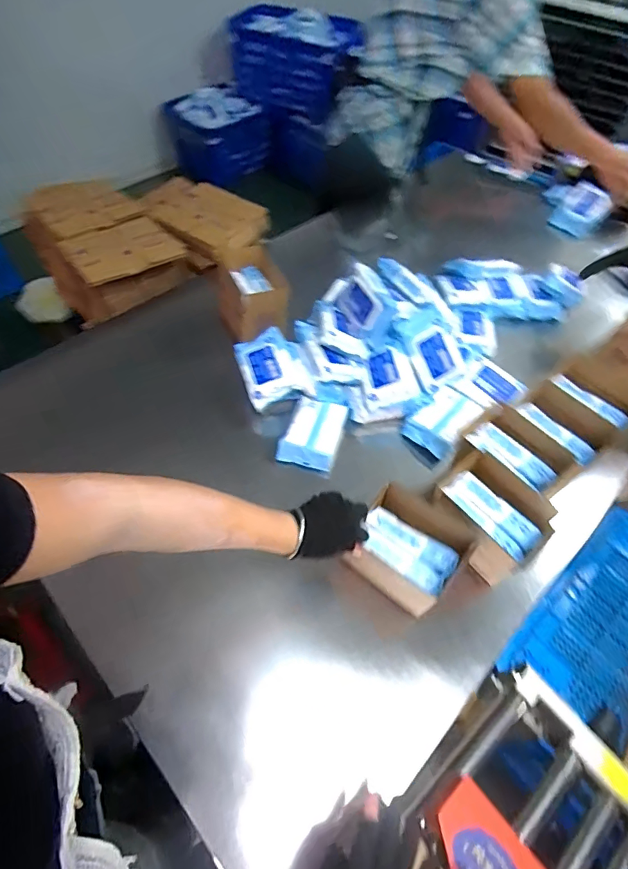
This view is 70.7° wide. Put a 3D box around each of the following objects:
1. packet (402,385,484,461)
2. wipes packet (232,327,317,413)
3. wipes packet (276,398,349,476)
[{"bbox_3d":[0.268,-0.027,0.934,0.106,0.043,0.151,38,62,21],"label":"packet"},{"bbox_3d":[-0.092,-0.143,0.951,0.131,0.052,0.192,-16,58,-13],"label":"wipes packet"},{"bbox_3d":[0.000,-0.009,0.900,0.115,0.056,0.151,15,56,7],"label":"wipes packet"}]

